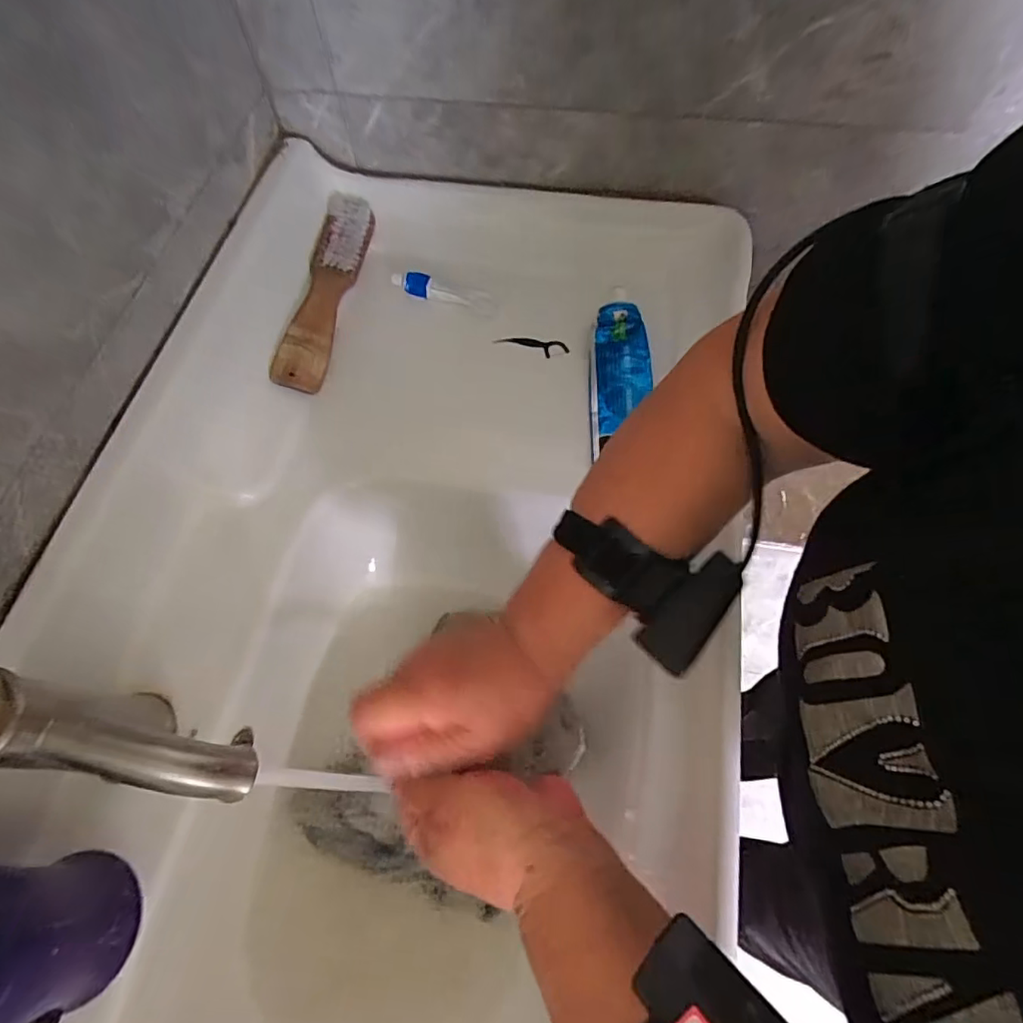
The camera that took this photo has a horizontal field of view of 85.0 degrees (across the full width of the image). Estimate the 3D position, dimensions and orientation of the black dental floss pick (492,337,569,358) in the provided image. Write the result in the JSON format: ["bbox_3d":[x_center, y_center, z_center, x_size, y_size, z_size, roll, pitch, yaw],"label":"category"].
[{"bbox_3d":[0.019,-0.159,0.538,0.072,0.005,0.018,4,64,5],"label":"black dental floss pick"}]

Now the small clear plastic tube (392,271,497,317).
[{"bbox_3d":[-0.065,-0.215,0.547,0.104,0.015,0.024,16,65,-3],"label":"small clear plastic tube"}]

